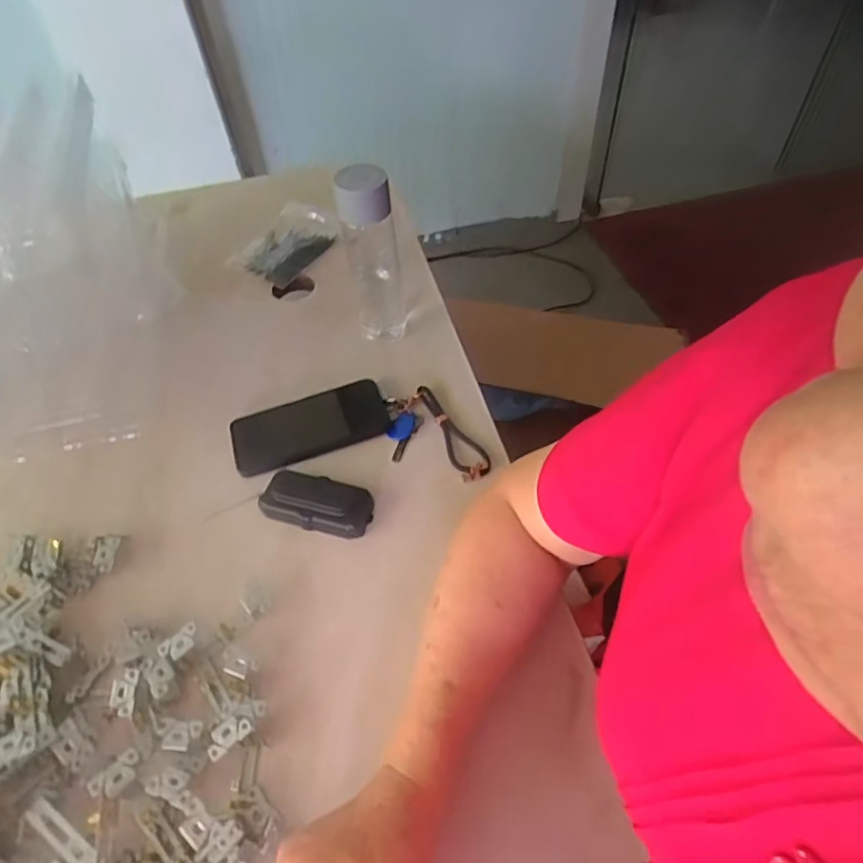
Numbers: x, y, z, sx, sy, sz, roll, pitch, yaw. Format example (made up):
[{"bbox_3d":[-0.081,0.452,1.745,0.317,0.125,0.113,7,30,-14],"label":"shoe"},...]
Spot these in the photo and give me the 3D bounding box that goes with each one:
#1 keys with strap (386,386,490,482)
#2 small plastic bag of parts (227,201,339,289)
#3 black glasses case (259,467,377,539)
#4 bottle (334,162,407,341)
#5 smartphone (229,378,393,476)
[{"bbox_3d":[0.000,0.009,0.573,0.079,0.012,0.134,-31,56,-20],"label":"keys with strap"},{"bbox_3d":[-0.216,-0.282,0.824,0.113,0.032,0.155,24,57,21],"label":"small plastic bag of parts"},{"bbox_3d":[-0.109,0.066,0.529,0.105,0.022,0.051,11,53,13],"label":"black glasses case"},{"bbox_3d":[-0.064,-0.194,0.615,0.057,0.201,0.058,-8,51,-3],"label":"bottle"},{"bbox_3d":[-0.132,-0.005,0.602,0.167,0.018,0.069,-18,52,-10],"label":"smartphone"}]

